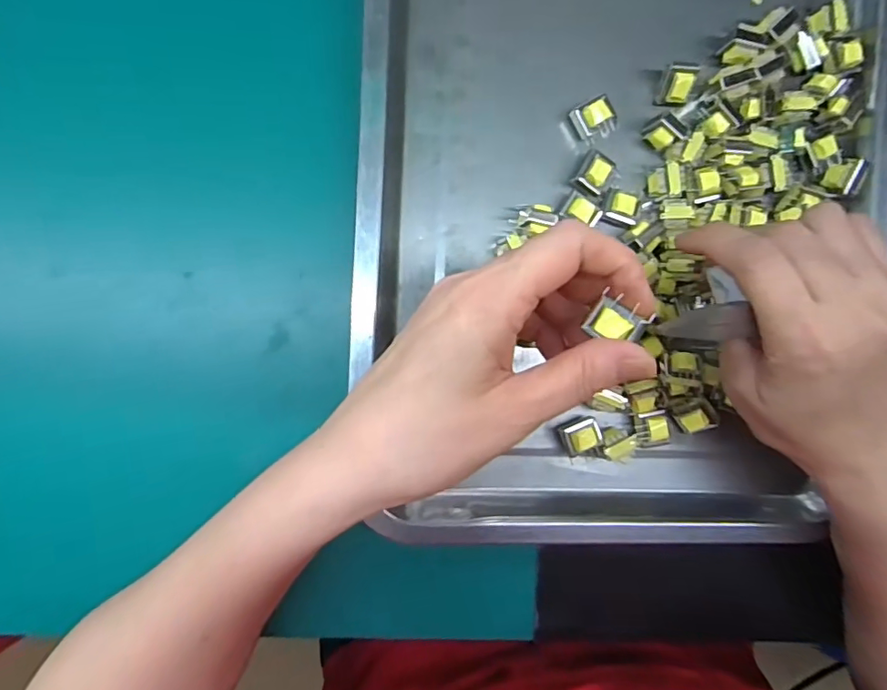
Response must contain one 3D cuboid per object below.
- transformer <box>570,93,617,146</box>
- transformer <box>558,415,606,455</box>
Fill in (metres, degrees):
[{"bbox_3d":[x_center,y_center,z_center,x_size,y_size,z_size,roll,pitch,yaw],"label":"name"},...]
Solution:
[{"bbox_3d":[0.080,-0.120,0.285,0.019,0.019,0.020,-25,95,-5],"label":"transformer"},{"bbox_3d":[0.074,0.048,0.288,0.021,0.016,0.016,-18,95,-5],"label":"transformer"}]

